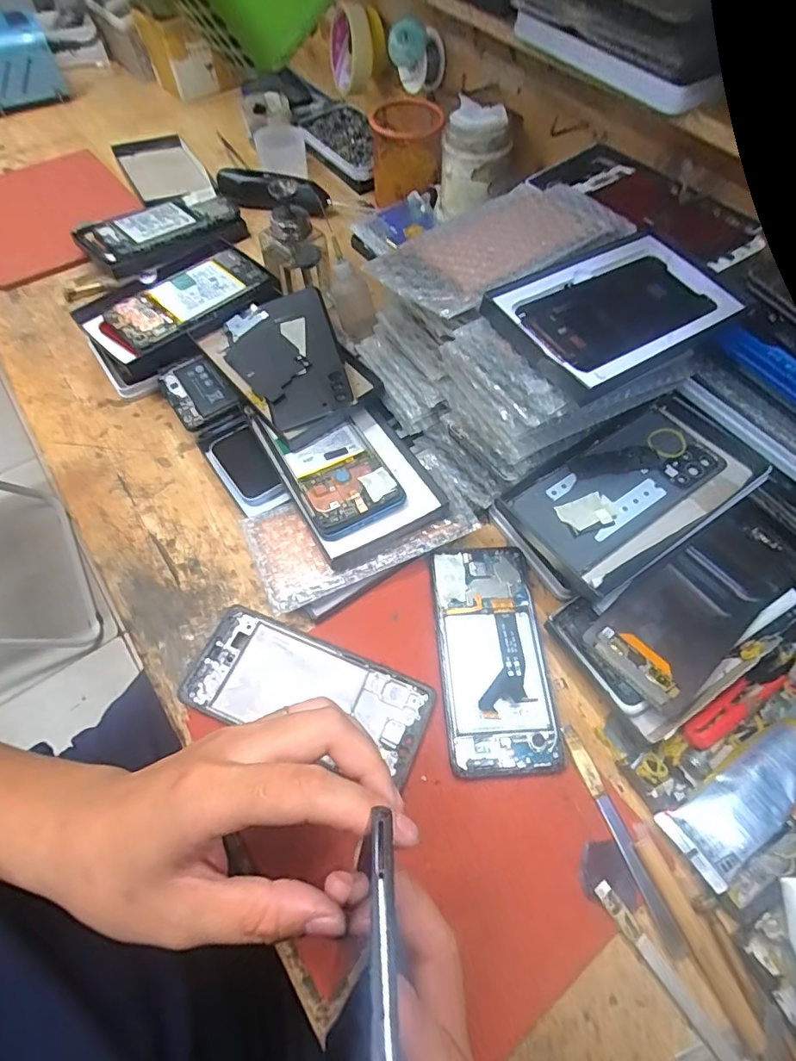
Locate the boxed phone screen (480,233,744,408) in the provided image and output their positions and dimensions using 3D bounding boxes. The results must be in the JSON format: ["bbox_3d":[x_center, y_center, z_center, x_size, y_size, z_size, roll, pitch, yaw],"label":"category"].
[{"bbox_3d":[0.148,-0.151,0.330,0.162,0.017,0.096,-30,65,-17],"label":"boxed phone screen"}]

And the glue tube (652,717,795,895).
[{"bbox_3d":[0.229,0.159,0.316,0.135,0.021,0.041,-30,65,-16],"label":"glue tube"}]

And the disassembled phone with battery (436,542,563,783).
[{"bbox_3d":[0.067,0.085,0.358,0.072,0.007,0.161,-3,60,-2],"label":"disassembled phone with battery"}]

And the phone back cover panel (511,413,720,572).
[{"bbox_3d":[0.166,-0.034,0.375,0.151,0.006,0.073,-30,65,-17],"label":"phone back cover panel"}]

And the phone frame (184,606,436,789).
[{"bbox_3d":[-0.062,0.110,0.347,0.165,0.009,0.071,18,62,9],"label":"phone frame"}]

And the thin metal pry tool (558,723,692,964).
[{"bbox_3d":[0.136,0.186,0.310,0.010,0.004,0.128,-18,62,-11],"label":"thin metal pry tool"}]

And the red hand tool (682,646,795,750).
[{"bbox_3d":[0.242,0.111,0.345,0.115,0.011,0.019,-28,64,-15],"label":"red hand tool"}]

